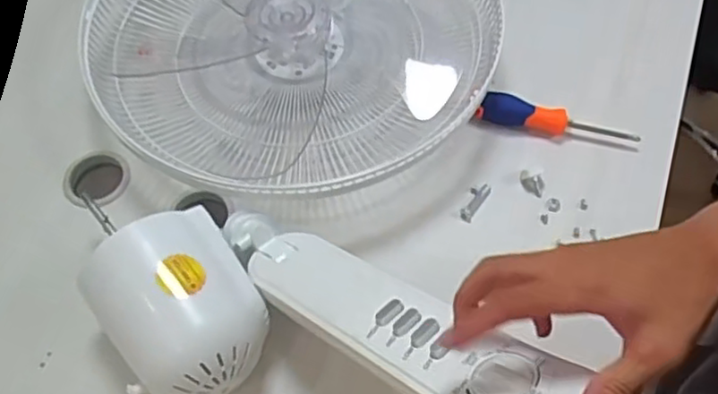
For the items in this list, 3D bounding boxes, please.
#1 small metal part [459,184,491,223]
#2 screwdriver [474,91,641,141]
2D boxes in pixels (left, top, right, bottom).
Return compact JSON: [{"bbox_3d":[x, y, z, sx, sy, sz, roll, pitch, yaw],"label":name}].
[{"bbox_3d":[0.119,0.004,0.710,0.019,0.009,0.045,33,66,17],"label":"small metal part"},{"bbox_3d":[0.216,-0.082,0.737,0.173,0.027,0.025,12,61,7],"label":"screwdriver"}]

